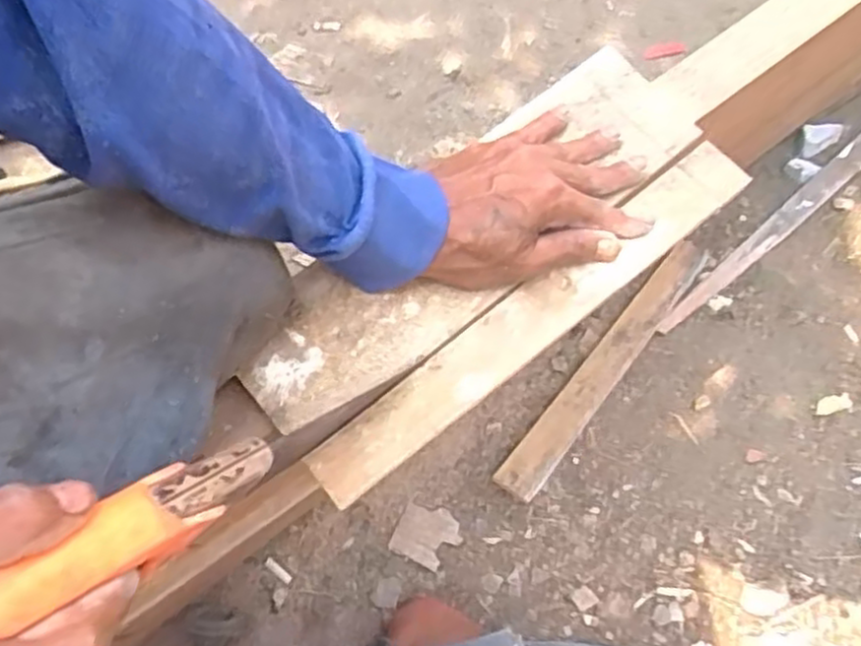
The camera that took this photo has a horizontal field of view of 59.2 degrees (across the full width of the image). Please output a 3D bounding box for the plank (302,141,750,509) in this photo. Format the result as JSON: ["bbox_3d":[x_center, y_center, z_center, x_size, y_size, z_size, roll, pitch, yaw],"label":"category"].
[{"bbox_3d":[0.069,-0.007,0.475,0.337,0.012,0.041,-37,76,-13],"label":"plank"}]

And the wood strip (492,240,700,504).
[{"bbox_3d":[0.182,0.040,0.783,0.041,0.012,0.343,34,70,19],"label":"wood strip"}]

